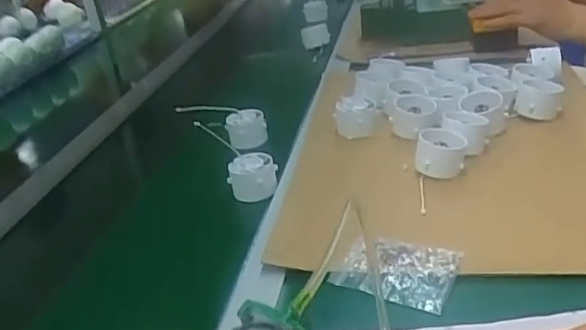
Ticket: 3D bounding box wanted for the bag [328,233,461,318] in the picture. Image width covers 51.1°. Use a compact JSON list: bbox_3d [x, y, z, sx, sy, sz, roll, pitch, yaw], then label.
[{"bbox_3d":[0.087,0.087,0.518,0.097,0.011,0.067,9,31,29],"label":"bag"}]

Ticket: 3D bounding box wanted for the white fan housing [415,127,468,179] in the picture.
[{"bbox_3d":[0.157,-0.015,0.653,0.050,0.039,0.044,-1,26,16],"label":"white fan housing"}]

